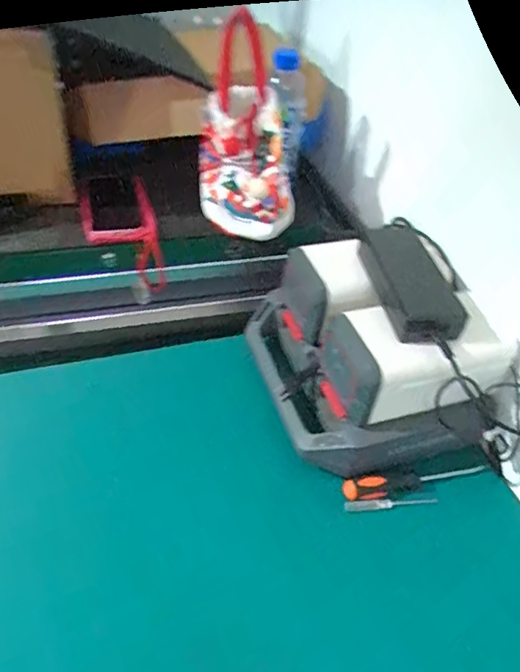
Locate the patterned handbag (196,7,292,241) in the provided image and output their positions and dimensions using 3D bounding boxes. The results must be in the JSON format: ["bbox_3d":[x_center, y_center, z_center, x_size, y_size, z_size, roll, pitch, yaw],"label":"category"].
[{"bbox_3d":[-0.023,-0.282,0.753,0.126,0.280,0.125,-7,13,-14],"label":"patterned handbag"}]

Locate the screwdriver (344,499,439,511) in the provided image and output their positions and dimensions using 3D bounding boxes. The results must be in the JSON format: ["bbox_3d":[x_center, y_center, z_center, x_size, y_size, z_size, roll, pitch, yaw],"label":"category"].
[{"bbox_3d":[0.154,0.199,0.623,0.109,0.011,0.008,1,43,-6],"label":"screwdriver"}]

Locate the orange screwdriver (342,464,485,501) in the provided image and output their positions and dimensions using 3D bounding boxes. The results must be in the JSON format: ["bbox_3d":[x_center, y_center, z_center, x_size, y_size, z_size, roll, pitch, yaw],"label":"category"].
[{"bbox_3d":[0.187,0.174,0.636,0.176,0.024,0.024,-3,44,-11],"label":"orange screwdriver"}]

